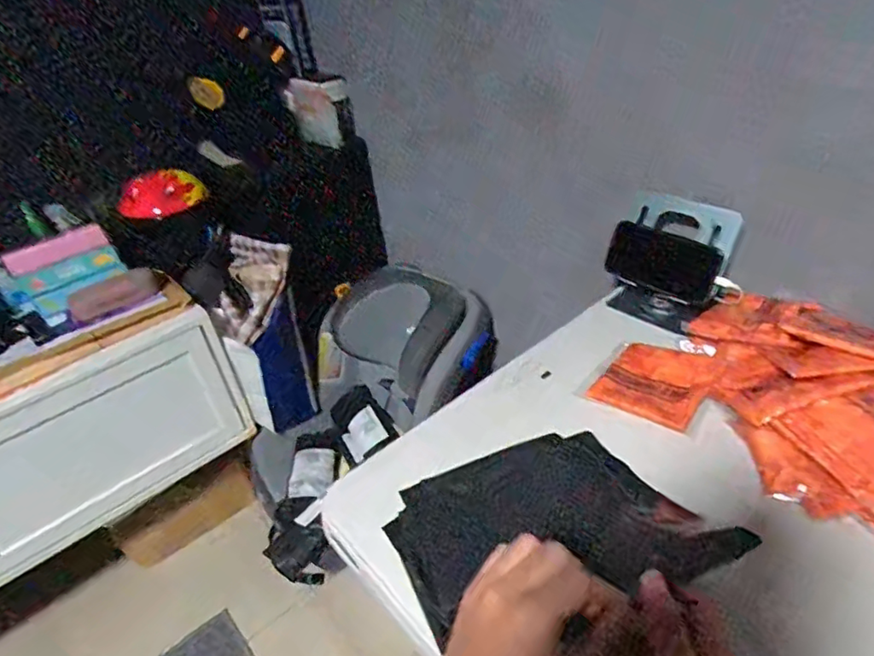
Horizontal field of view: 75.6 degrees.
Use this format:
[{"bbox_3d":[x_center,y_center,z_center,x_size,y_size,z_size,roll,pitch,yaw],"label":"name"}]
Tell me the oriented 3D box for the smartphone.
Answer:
[{"bbox_3d":[0.308,-0.090,0.774,0.144,0.078,0.010,25,22,28],"label":"smartphone"}]

